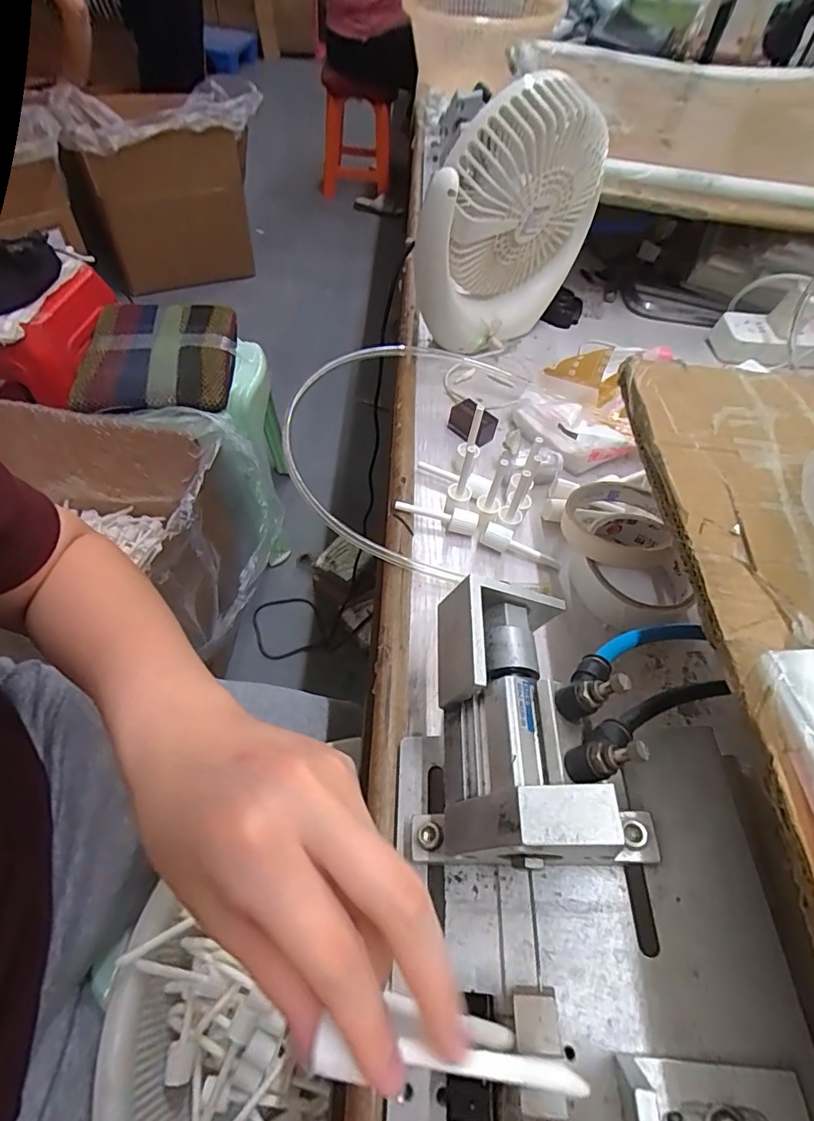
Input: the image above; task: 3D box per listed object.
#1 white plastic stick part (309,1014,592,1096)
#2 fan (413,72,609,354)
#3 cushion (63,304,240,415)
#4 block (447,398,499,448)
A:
[{"bbox_3d":[0.011,0.155,0.155,0.082,0.004,0.010,0,54,4],"label":"white plastic stick part"},{"bbox_3d":[0.093,-0.311,0.484,0.179,0.210,0.089,-35,64,-26],"label":"fan"},{"bbox_3d":[-0.440,-0.366,0.903,0.242,0.034,0.314,-2,55,-7],"label":"cushion"},{"bbox_3d":[0.060,-0.127,0.463,0.042,0.026,0.021,30,57,15],"label":"block"}]

